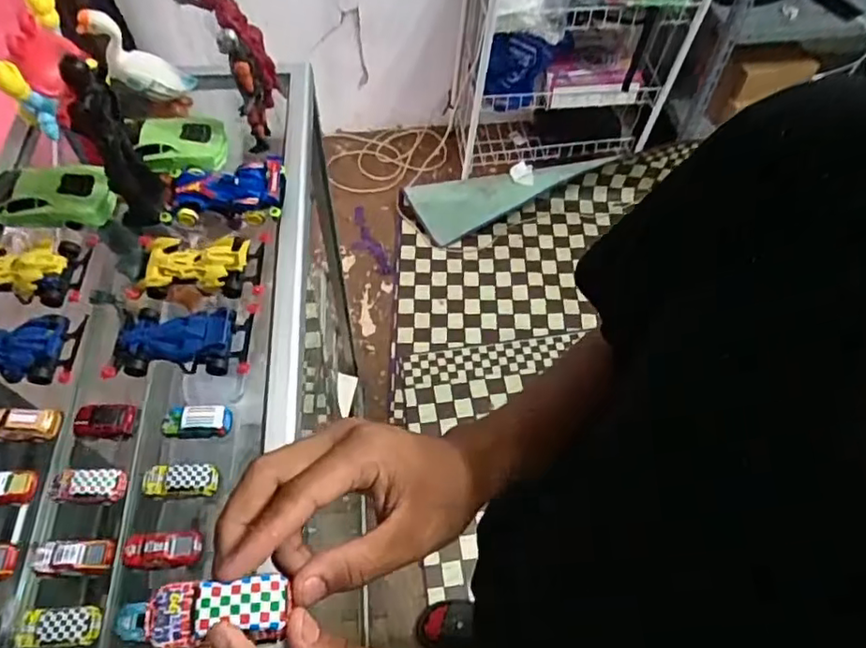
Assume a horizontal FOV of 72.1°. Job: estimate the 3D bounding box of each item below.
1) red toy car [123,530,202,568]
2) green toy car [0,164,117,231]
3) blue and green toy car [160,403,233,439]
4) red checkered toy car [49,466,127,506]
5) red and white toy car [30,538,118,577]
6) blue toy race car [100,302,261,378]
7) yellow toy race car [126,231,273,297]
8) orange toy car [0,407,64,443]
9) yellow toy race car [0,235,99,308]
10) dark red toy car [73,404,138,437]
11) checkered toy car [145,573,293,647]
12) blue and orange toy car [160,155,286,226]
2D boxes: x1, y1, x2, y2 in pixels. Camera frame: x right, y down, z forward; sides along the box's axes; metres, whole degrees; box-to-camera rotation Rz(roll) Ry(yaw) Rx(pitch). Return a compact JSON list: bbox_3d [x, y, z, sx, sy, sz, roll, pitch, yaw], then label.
[{"bbox_3d":[-0.233,0.195,0.512,0.060,0.017,0.028,-4,58,-4],"label":"red toy car"},{"bbox_3d":[-0.471,-0.149,0.711,0.175,0.057,0.087,8,58,4],"label":"green toy car"},{"bbox_3d":[-0.228,0.094,0.570,0.062,0.025,0.028,-3,58,-3],"label":"blue and green toy car"},{"bbox_3d":[-0.312,0.146,0.534,0.065,0.016,0.030,0,58,-1],"label":"red checkered toy car"},{"bbox_3d":[-0.306,0.196,0.501,0.069,0.014,0.028,-1,58,-2],"label":"red and white toy car"},{"bbox_3d":[-0.262,0.013,0.616,0.142,0.036,0.082,-2,58,-2],"label":"blue toy race car"},{"bbox_3d":[-0.264,-0.071,0.672,0.142,0.044,0.085,-4,58,-4],"label":"yellow toy race car"},{"bbox_3d":[-0.391,0.095,0.566,0.069,0.020,0.027,-1,58,-2],"label":"orange toy car"},{"bbox_3d":[-0.454,-0.062,0.653,0.137,0.045,0.082,-2,58,-3],"label":"yellow toy race car"},{"bbox_3d":[-0.311,0.091,0.560,0.053,0.019,0.026,-1,58,-2],"label":"dark red toy car"},{"bbox_3d":[-0.096,0.129,0.267,0.060,0.014,0.027,-3,58,-7],"label":"checkered toy car"},{"bbox_3d":[-0.253,-0.161,0.724,0.139,0.033,0.082,-3,58,-3],"label":"blue and orange toy car"}]

